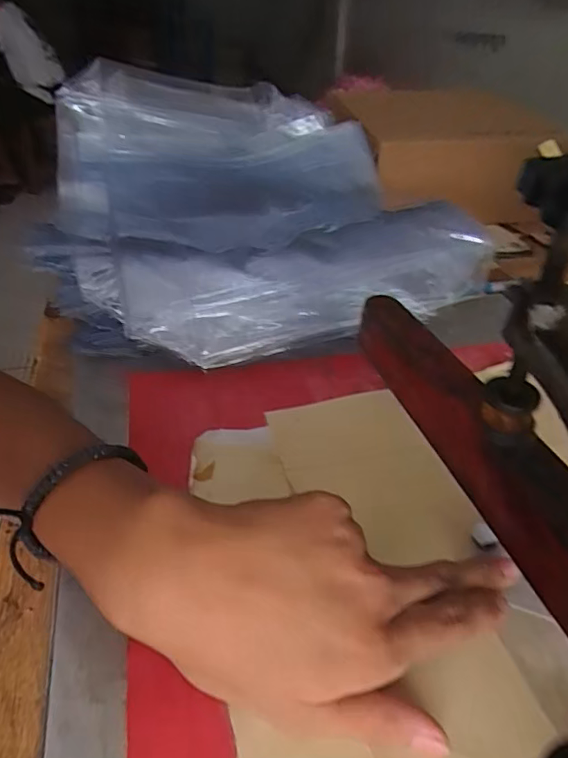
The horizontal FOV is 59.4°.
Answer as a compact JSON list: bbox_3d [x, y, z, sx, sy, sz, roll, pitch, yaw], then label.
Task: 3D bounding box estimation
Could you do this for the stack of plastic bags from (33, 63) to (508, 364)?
[{"bbox_3d":[-0.051,-0.171,0.478,0.314,0.136,0.403,-9,39,-14],"label":"stack of plastic bags"}]

